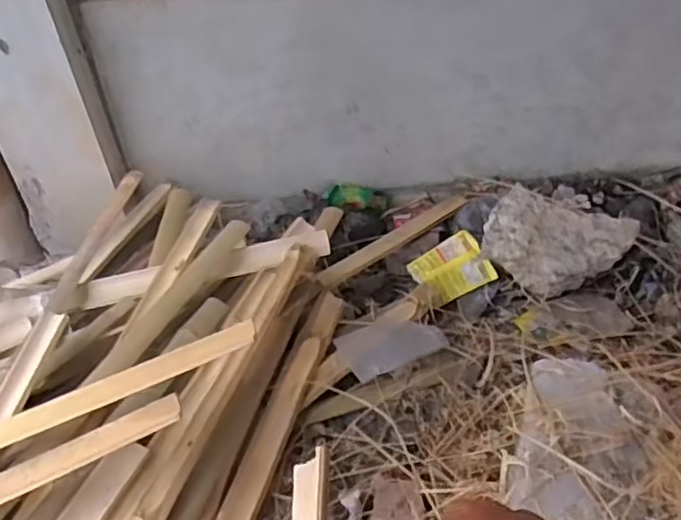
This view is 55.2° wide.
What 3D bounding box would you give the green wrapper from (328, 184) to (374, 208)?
[{"bbox_3d":[0.019,-0.121,1.220,0.082,0.042,0.016,-2,40,4],"label":"green wrapper"}]

